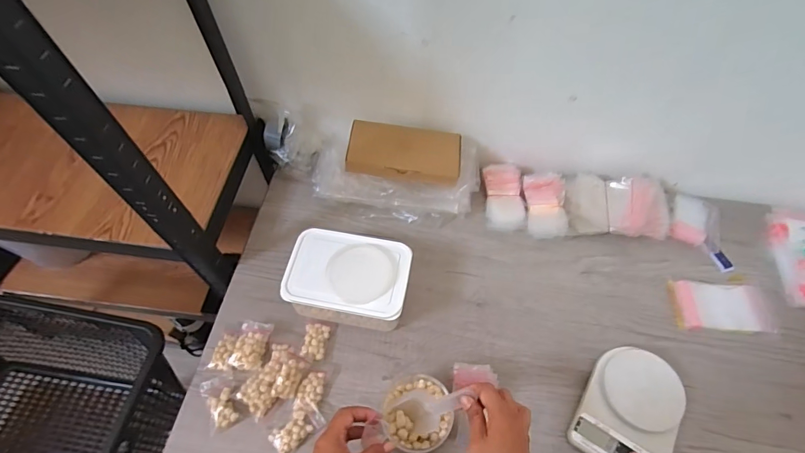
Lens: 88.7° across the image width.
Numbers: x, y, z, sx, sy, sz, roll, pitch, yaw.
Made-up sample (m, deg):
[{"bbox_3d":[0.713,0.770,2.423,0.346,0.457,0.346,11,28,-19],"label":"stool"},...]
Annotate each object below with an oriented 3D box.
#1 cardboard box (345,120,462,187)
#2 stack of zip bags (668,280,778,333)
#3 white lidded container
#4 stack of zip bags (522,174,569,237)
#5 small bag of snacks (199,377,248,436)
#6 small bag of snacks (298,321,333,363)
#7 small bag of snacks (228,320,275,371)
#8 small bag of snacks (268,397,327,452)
[{"bbox_3d":[0.005,-0.137,0.754,0.200,0.034,0.106,6,59,3],"label":"cardboard box"},{"bbox_3d":[0.541,0.136,0.700,0.150,0.017,0.081,2,59,0],"label":"stack of zip bags"},{"bbox_3d":[-0.086,0.091,0.678,0.185,0.097,0.125,9,59,5],"label":"white lidded container"},{"bbox_3d":[0.272,-0.041,0.784,0.077,0.055,0.117,3,59,1],"label":"stack of zip bags"},{"bbox_3d":[-0.273,0.263,0.623,0.050,0.016,0.082,-23,62,-14],"label":"small bag of snacks"},{"bbox_3d":[-0.141,0.189,0.678,0.042,0.020,0.068,8,59,4],"label":"small bag of snacks"},{"bbox_3d":[-0.243,0.186,0.656,0.050,0.027,0.079,8,59,4],"label":"small bag of snacks"},{"bbox_3d":[-0.159,0.294,0.607,0.075,0.016,0.051,-37,66,-21],"label":"small bag of snacks"}]

